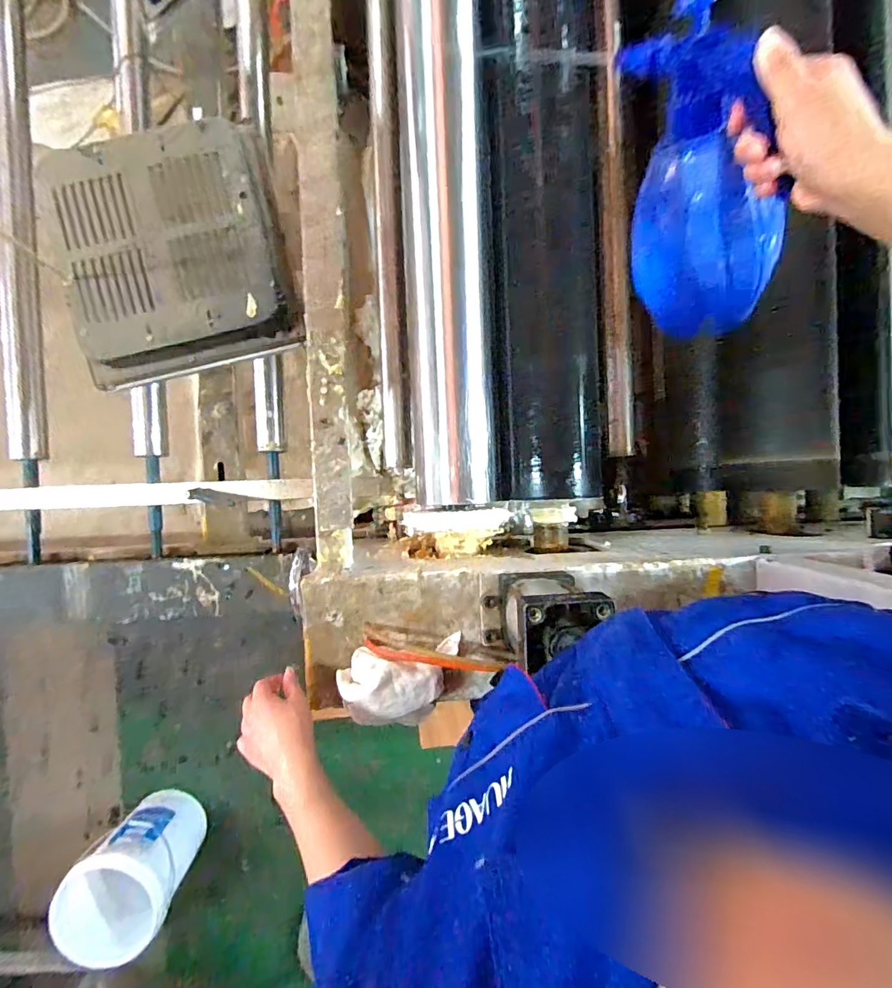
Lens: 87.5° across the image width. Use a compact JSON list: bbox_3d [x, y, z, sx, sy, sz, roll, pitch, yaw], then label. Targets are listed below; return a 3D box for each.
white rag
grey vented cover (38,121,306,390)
[{"bbox_3d":[-0.056,0.245,0.597,0.158,0.073,0.092,-6,92,-3],"label":"white rag"},{"bbox_3d":[-0.358,-0.316,0.620,0.274,0.071,0.280,-12,92,-3],"label":"grey vented cover"}]

